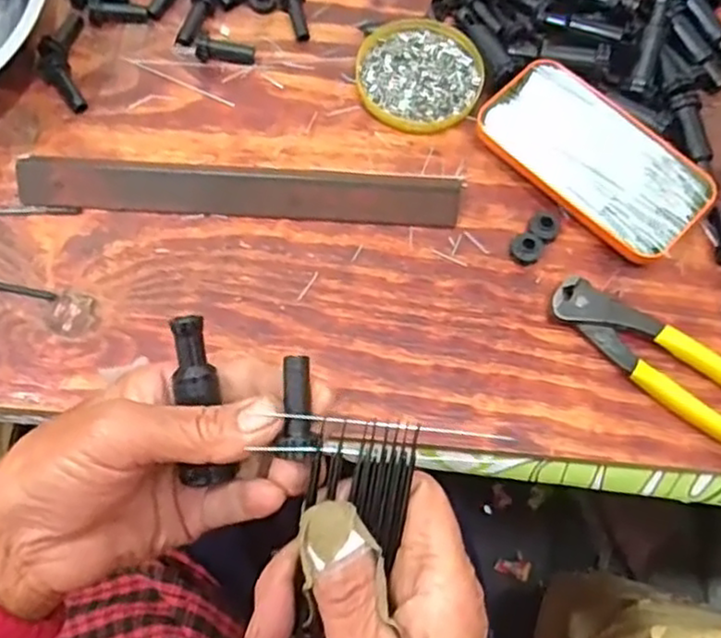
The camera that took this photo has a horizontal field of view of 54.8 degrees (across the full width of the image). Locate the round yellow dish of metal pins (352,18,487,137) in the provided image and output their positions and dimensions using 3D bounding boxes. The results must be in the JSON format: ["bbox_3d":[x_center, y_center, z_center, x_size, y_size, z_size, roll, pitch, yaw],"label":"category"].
[{"bbox_3d":[0.040,-0.166,0.468,0.081,0.011,0.088,1,70,-2],"label":"round yellow dish of metal pins"}]

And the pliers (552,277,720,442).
[{"bbox_3d":[0.184,0.032,0.398,0.164,0.015,0.040,38,73,11],"label":"pliers"}]

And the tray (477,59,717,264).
[{"bbox_3d":[0.148,-0.102,0.443,0.144,0.018,0.078,43,74,13],"label":"tray"}]

